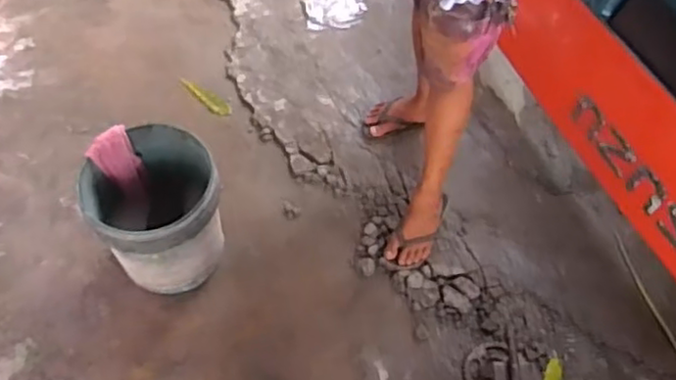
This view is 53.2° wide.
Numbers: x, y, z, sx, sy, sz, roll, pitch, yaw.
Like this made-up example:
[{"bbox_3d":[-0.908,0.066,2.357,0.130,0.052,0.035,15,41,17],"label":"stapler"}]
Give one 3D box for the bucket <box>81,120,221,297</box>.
[{"bbox_3d":[-0.419,0.072,1.625,0.273,0.321,0.285,0,55,0],"label":"bucket"}]

